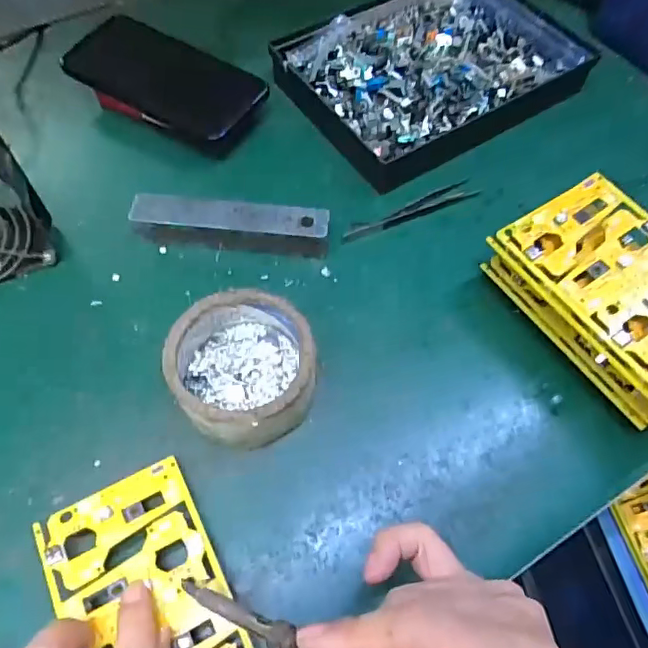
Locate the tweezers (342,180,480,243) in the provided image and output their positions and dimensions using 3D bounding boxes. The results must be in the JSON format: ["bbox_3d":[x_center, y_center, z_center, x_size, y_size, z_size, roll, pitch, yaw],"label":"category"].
[{"bbox_3d":[0.065,-0.086,0.419,0.113,0.006,0.018,-24,63,-13],"label":"tweezers"}]

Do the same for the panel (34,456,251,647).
[{"bbox_3d":[-0.086,0.144,0.275,0.078,0.014,0.137,-24,59,-13],"label":"panel"}]

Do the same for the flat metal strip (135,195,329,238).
[{"bbox_3d":[-0.066,-0.073,0.396,0.137,0.028,0.021,3,57,4],"label":"flat metal strip"}]

